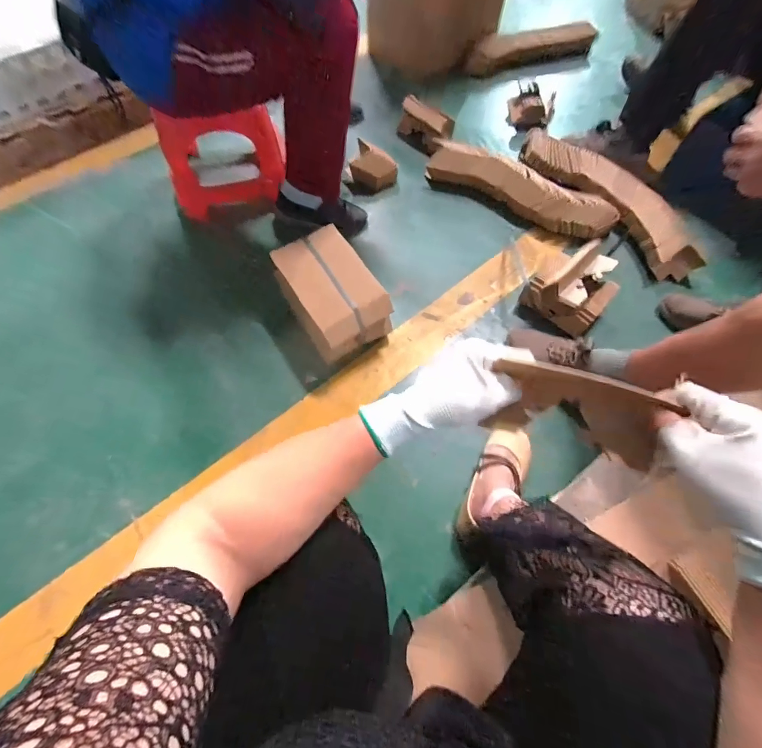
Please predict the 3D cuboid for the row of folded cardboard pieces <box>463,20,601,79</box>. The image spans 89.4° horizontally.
[{"bbox_3d":[0.554,-1.175,1.381,0.512,0.097,0.078,-17,65,-11],"label":"row of folded cardboard pieces"}]

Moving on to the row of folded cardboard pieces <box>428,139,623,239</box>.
[{"bbox_3d":[0.379,-0.511,1.069,0.534,0.078,0.114,32,67,13],"label":"row of folded cardboard pieces"}]

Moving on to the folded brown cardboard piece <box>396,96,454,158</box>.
[{"bbox_3d":[0.135,-0.774,1.204,0.111,0.093,0.178,-37,70,-18],"label":"folded brown cardboard piece"}]

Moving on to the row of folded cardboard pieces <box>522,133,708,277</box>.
[{"bbox_3d":[0.624,-0.519,1.066,0.142,0.082,0.619,-24,66,-13],"label":"row of folded cardboard pieces"}]

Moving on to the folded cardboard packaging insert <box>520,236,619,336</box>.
[{"bbox_3d":[0.443,-0.200,0.894,0.183,0.135,0.169,29,66,12],"label":"folded cardboard packaging insert"}]

